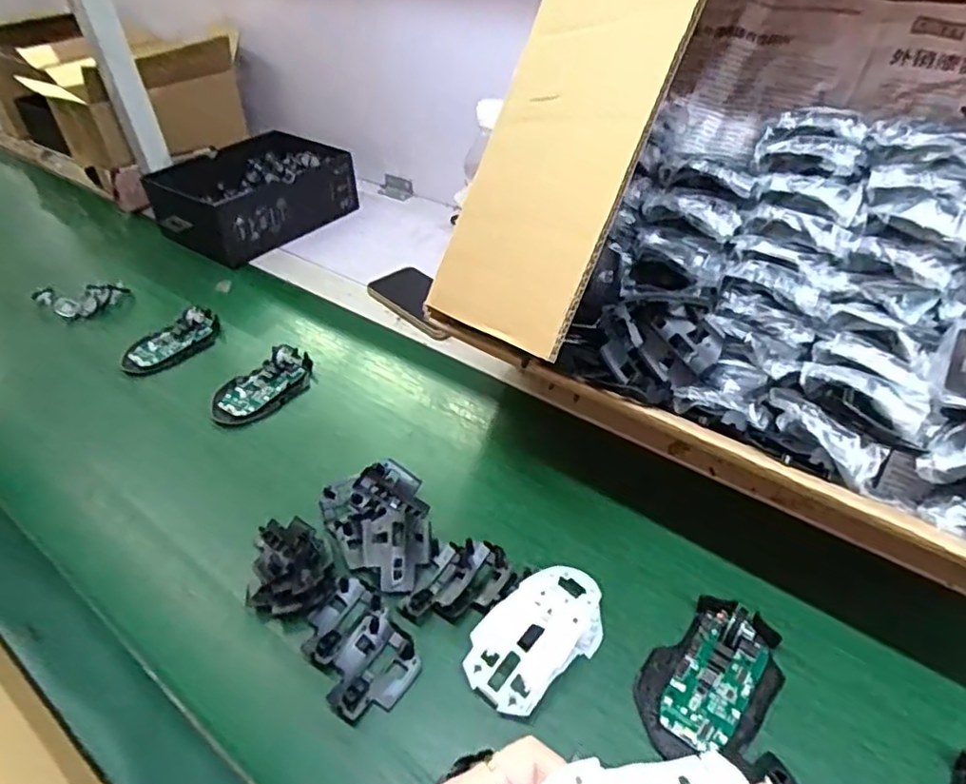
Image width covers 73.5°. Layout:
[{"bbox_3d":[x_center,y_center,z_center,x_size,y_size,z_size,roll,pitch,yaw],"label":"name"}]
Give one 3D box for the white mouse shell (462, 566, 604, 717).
[{"bbox_3d":[0.038,0.164,0.451,0.113,0.033,0.063,-33,46,-29],"label":"white mouse shell"}]

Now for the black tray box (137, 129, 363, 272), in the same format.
[{"bbox_3d":[-0.344,-0.292,0.979,0.198,0.099,0.261,25,49,33],"label":"black tray box"}]

